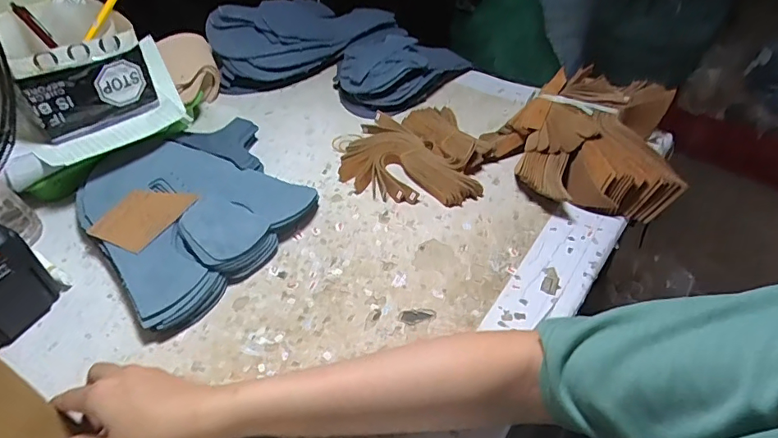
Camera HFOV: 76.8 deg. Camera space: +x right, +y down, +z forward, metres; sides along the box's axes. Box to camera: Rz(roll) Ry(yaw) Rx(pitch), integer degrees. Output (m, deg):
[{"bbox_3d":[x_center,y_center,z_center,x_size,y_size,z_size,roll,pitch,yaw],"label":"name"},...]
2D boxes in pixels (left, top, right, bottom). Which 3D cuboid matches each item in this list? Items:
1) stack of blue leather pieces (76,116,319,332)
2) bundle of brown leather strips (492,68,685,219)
[{"bbox_3d":[-0.207,-0.018,0.540,0.215,0.032,0.257,-32,52,-27],"label":"stack of blue leather pieces"},{"bbox_3d":[0.228,-0.094,0.585,0.197,0.073,0.229,9,45,11],"label":"bundle of brown leather strips"}]

